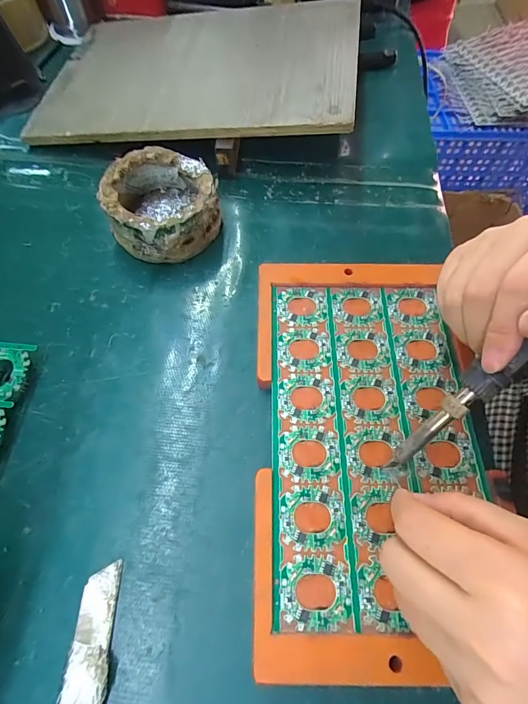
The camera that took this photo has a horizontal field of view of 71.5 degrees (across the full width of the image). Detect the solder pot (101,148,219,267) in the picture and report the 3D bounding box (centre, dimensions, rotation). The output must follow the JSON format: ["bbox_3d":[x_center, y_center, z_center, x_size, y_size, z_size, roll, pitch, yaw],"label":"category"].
[{"bbox_3d":[-0.079,-0.113,0.286,0.081,0.042,0.083,0,64,0],"label":"solder pot"}]

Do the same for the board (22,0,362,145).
[{"bbox_3d":[-0.061,-0.276,0.352,0.291,0.012,0.205,5,65,10],"label":"board"}]

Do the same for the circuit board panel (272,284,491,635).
[{"bbox_3d":[0.065,0.043,0.223,0.119,0.005,0.203,0,64,1],"label":"circuit board panel"}]

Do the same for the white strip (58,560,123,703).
[{"bbox_3d":[-0.085,0.159,0.173,0.021,0.008,0.099,1,64,1],"label":"white strip"}]

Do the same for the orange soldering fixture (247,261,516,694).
[{"bbox_3d":[0.063,0.043,0.221,0.132,0.008,0.236,0,64,0],"label":"orange soldering fixture"}]

